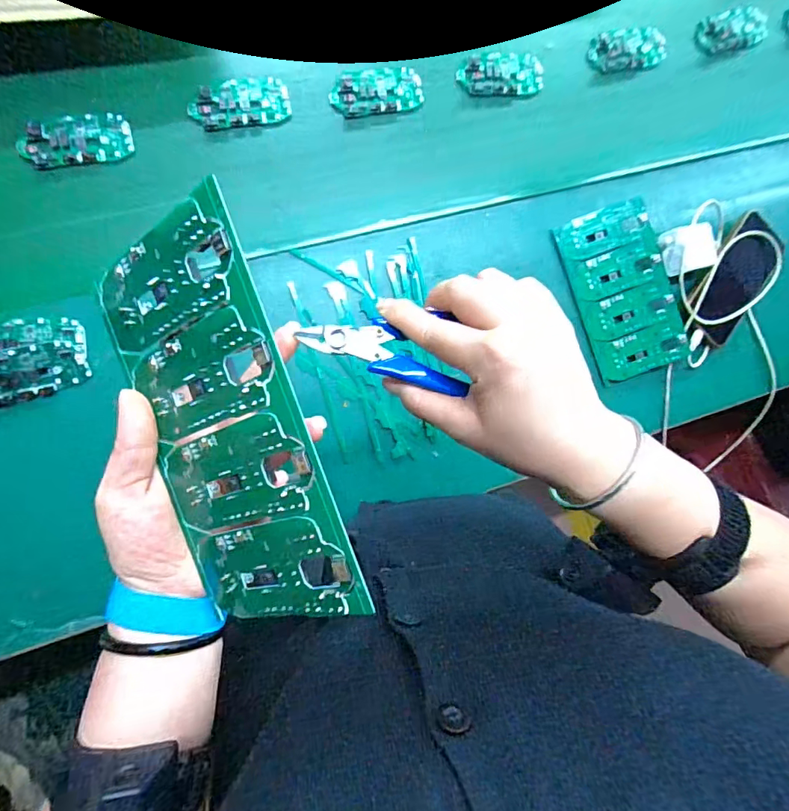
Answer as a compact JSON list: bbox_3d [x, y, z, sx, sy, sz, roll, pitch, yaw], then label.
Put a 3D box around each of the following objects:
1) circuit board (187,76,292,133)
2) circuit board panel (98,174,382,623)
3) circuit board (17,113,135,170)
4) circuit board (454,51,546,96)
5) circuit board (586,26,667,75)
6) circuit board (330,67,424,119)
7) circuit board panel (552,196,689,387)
[{"bbox_3d":[-0.155,-0.305,0.480,0.097,0.009,0.046,-14,92,-11],"label":"circuit board"},{"bbox_3d":[-0.080,0.010,0.223,0.103,0.004,0.186,-20,91,33],"label":"circuit board panel"},{"bbox_3d":[-0.300,-0.250,0.453,0.094,0.010,0.042,-15,92,-11],"label":"circuit board"},{"bbox_3d":[0.118,-0.365,0.529,0.097,0.010,0.045,-11,91,-11],"label":"circuit board"},{"bbox_3d":[0.270,-0.411,0.554,0.099,0.011,0.046,-15,94,-9],"label":"circuit board"},{"bbox_3d":[-0.018,-0.331,0.505,0.097,0.008,0.044,-11,91,-11],"label":"circuit board"},{"bbox_3d":[0.262,-0.130,0.552,0.110,0.013,0.191,-20,98,0],"label":"circuit board panel"}]

